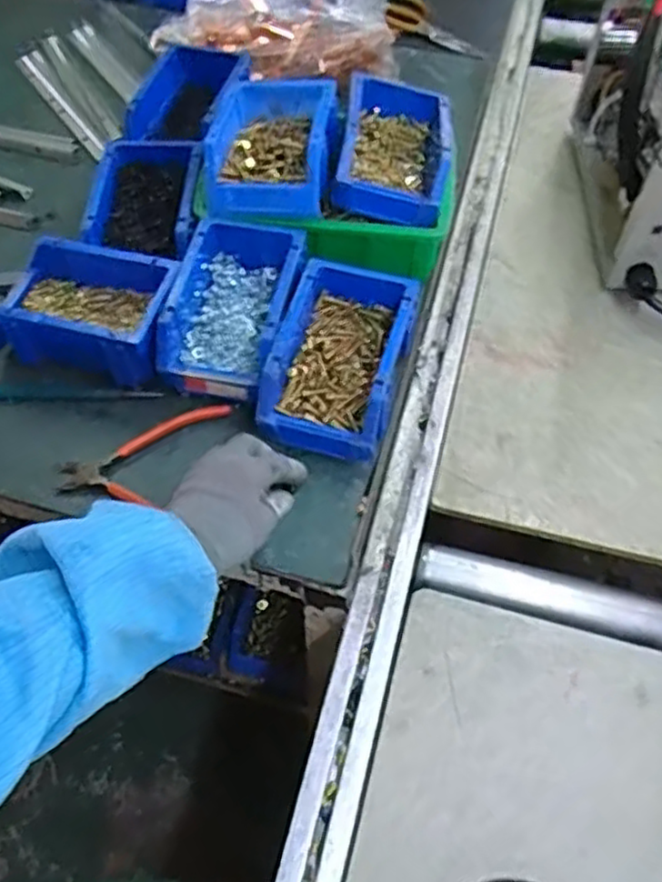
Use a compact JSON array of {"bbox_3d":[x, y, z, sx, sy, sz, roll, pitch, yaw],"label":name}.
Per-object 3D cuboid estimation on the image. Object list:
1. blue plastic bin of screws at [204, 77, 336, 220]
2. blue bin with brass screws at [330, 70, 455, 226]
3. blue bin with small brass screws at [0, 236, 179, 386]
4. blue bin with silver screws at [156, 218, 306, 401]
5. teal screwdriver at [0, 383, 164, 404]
[{"bbox_3d":[-0.058,-0.277,0.681,0.120,0.062,0.146,4,57,3],"label":"blue plastic bin of screws"},{"bbox_3d":[0.059,-0.290,0.680,0.110,0.061,0.167,4,57,3],"label":"blue bin with brass screws"},{"bbox_3d":[-0.226,-0.115,0.648,0.161,0.072,0.111,6,58,4],"label":"blue bin with small brass screws"},{"bbox_3d":[-0.091,-0.121,0.646,0.110,0.062,0.163,10,58,7],"label":"blue bin with silver screws"},{"bbox_3d":[-0.247,-0.044,0.644,0.181,0.009,0.022,-1,57,0],"label":"teal screwdriver"}]

